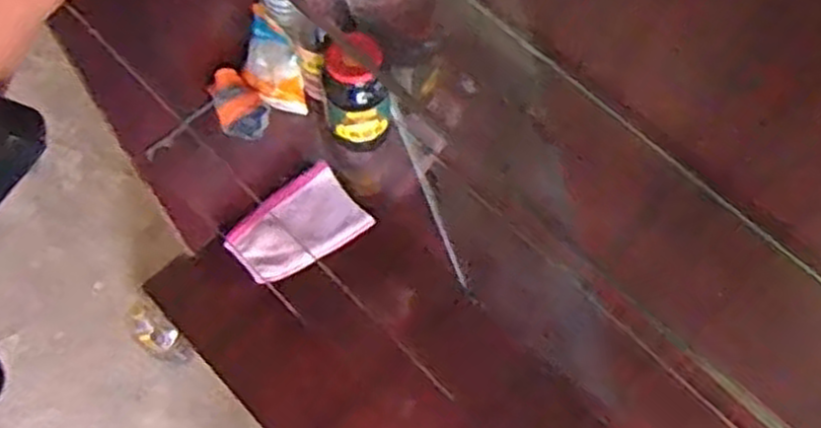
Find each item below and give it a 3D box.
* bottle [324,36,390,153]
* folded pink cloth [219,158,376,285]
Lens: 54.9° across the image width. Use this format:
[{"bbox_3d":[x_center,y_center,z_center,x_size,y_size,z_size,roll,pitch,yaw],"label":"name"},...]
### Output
[{"bbox_3d":[-0.068,-0.144,1.005,0.083,0.180,0.067,-3,65,-1],"label":"bottle"},{"bbox_3d":[-0.201,0.025,1.388,0.222,0.025,0.152,-34,69,-14],"label":"folded pink cloth"}]

